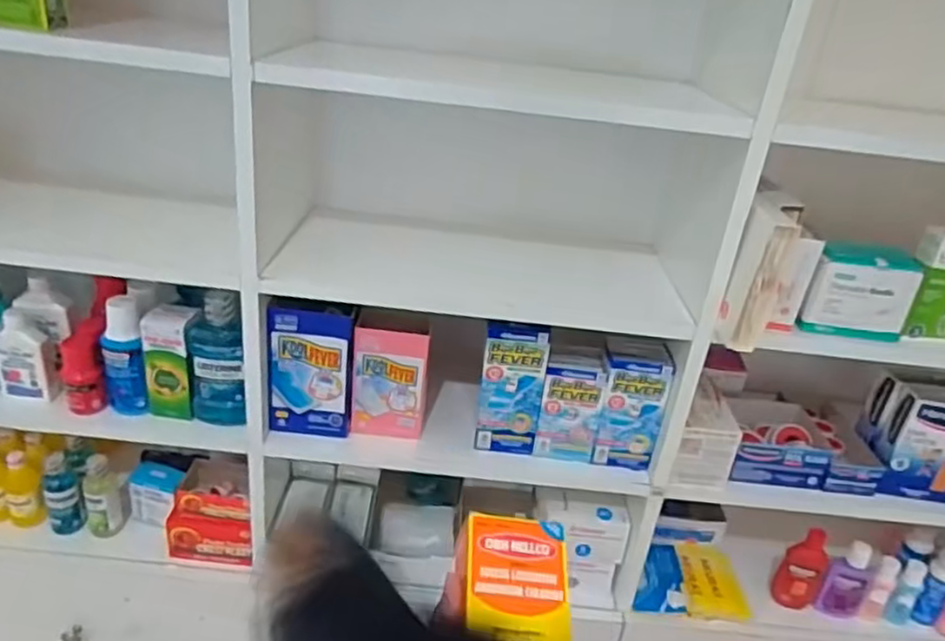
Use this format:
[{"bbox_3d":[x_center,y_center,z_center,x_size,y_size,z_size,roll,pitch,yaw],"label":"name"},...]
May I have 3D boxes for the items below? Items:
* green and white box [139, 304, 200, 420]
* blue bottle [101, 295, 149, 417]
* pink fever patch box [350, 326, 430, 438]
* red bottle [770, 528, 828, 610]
[{"bbox_3d":[-0.361,0.049,0.831,0.059,0.129,0.049,0,26,-15],"label":"green and white box"},{"bbox_3d":[-0.413,0.047,0.815,0.038,0.143,0.039,-10,31,-32],"label":"blue bottle"},{"bbox_3d":[-0.101,0.080,0.838,0.087,0.138,0.022,6,26,-3],"label":"pink fever patch box"},{"bbox_3d":[0.452,0.340,0.939,0.053,0.118,0.030,23,30,30],"label":"red bottle"}]

